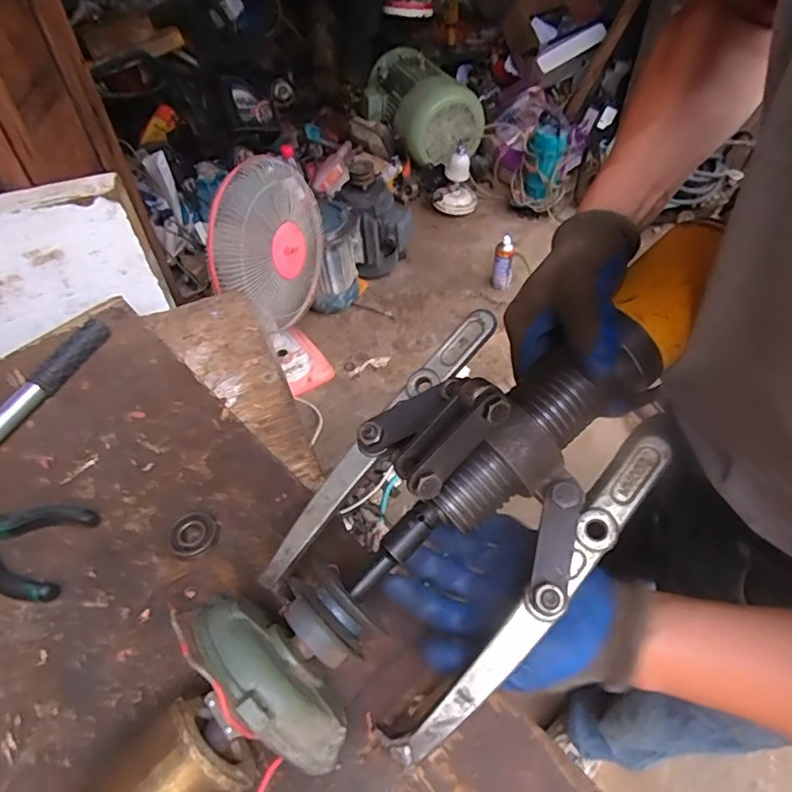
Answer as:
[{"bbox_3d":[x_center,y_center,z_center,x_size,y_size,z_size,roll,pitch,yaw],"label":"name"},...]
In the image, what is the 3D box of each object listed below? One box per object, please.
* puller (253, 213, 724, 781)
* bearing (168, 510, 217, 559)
[{"bbox_3d":[0.083,0.032,0.384,0.165,0.120,0.386,43,84,4],"label":"puller"},{"bbox_3d":[-0.171,0.115,0.458,0.038,0.011,0.041,-22,51,-17],"label":"bearing"}]

